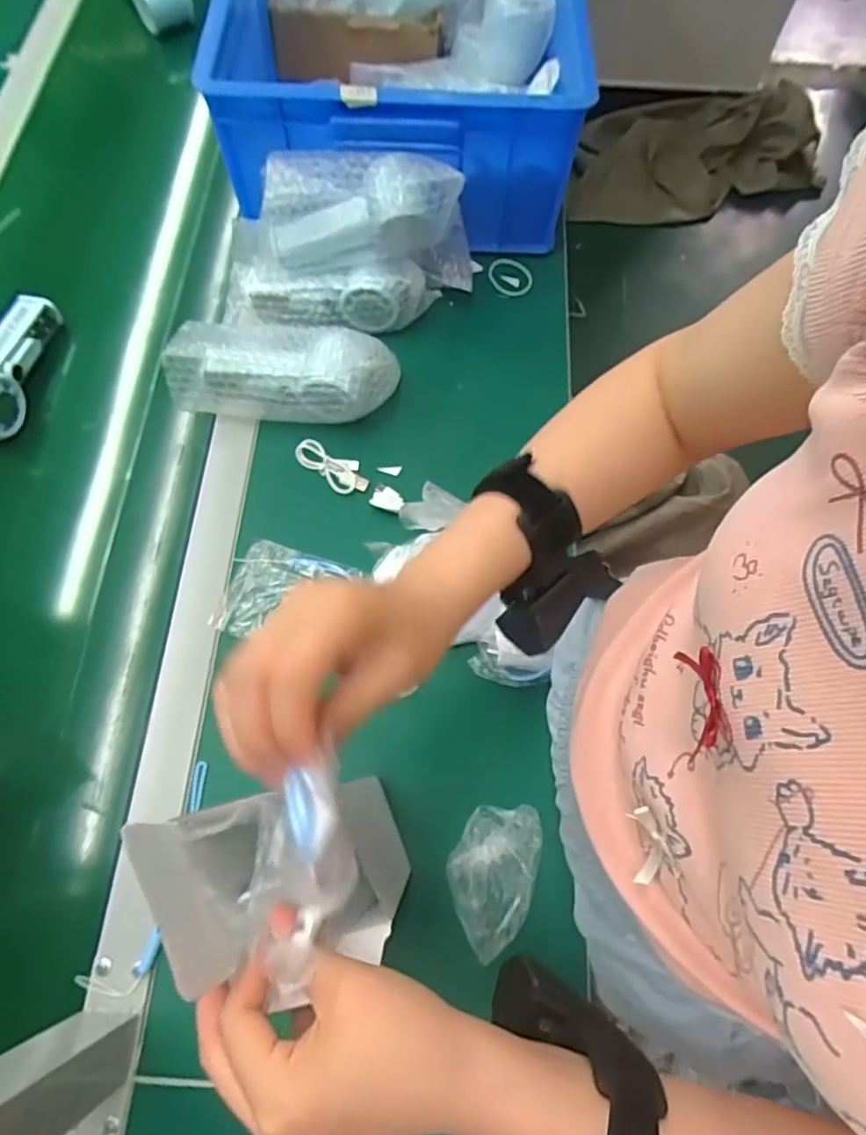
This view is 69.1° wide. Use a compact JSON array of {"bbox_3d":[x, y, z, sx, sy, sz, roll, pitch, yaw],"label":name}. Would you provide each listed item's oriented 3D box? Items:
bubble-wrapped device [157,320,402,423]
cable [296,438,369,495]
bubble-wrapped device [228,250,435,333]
[{"bbox_3d":[-0.134,-0.179,0.572,0.195,0.079,0.068,5,67,0],"label":"bubble-wrapped device"},{"bbox_3d":[-0.094,-0.096,0.570,0.078,0.012,0.029,33,70,11],"label":"cable"},{"bbox_3d":[-0.102,-0.276,0.617,0.206,0.070,0.070,0,68,-2],"label":"bubble-wrapped device"}]

